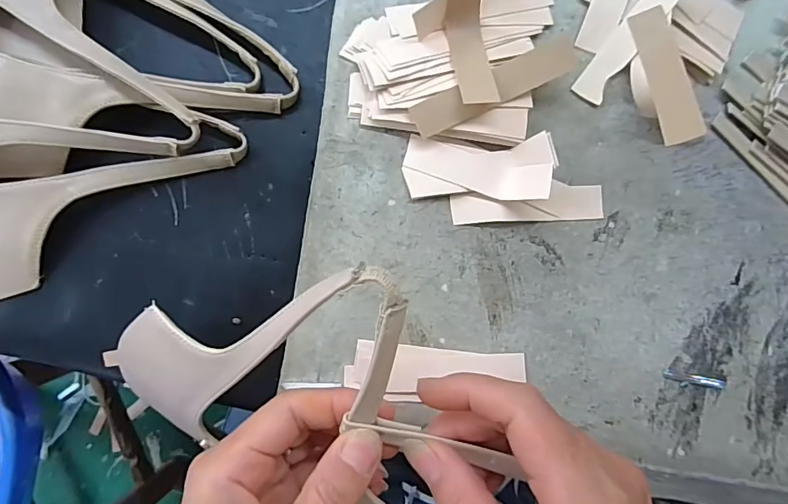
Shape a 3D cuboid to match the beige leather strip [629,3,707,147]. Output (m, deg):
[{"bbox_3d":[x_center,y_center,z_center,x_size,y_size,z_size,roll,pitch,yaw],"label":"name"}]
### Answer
[{"bbox_3d":[0.137,-0.090,0.243,0.005,0.017,0.082,20,59,-41],"label":"beige leather strip"}]

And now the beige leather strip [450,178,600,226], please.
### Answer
[{"bbox_3d":[0.072,-0.026,0.257,0.082,0.005,0.019,-3,87,-4],"label":"beige leather strip"}]

